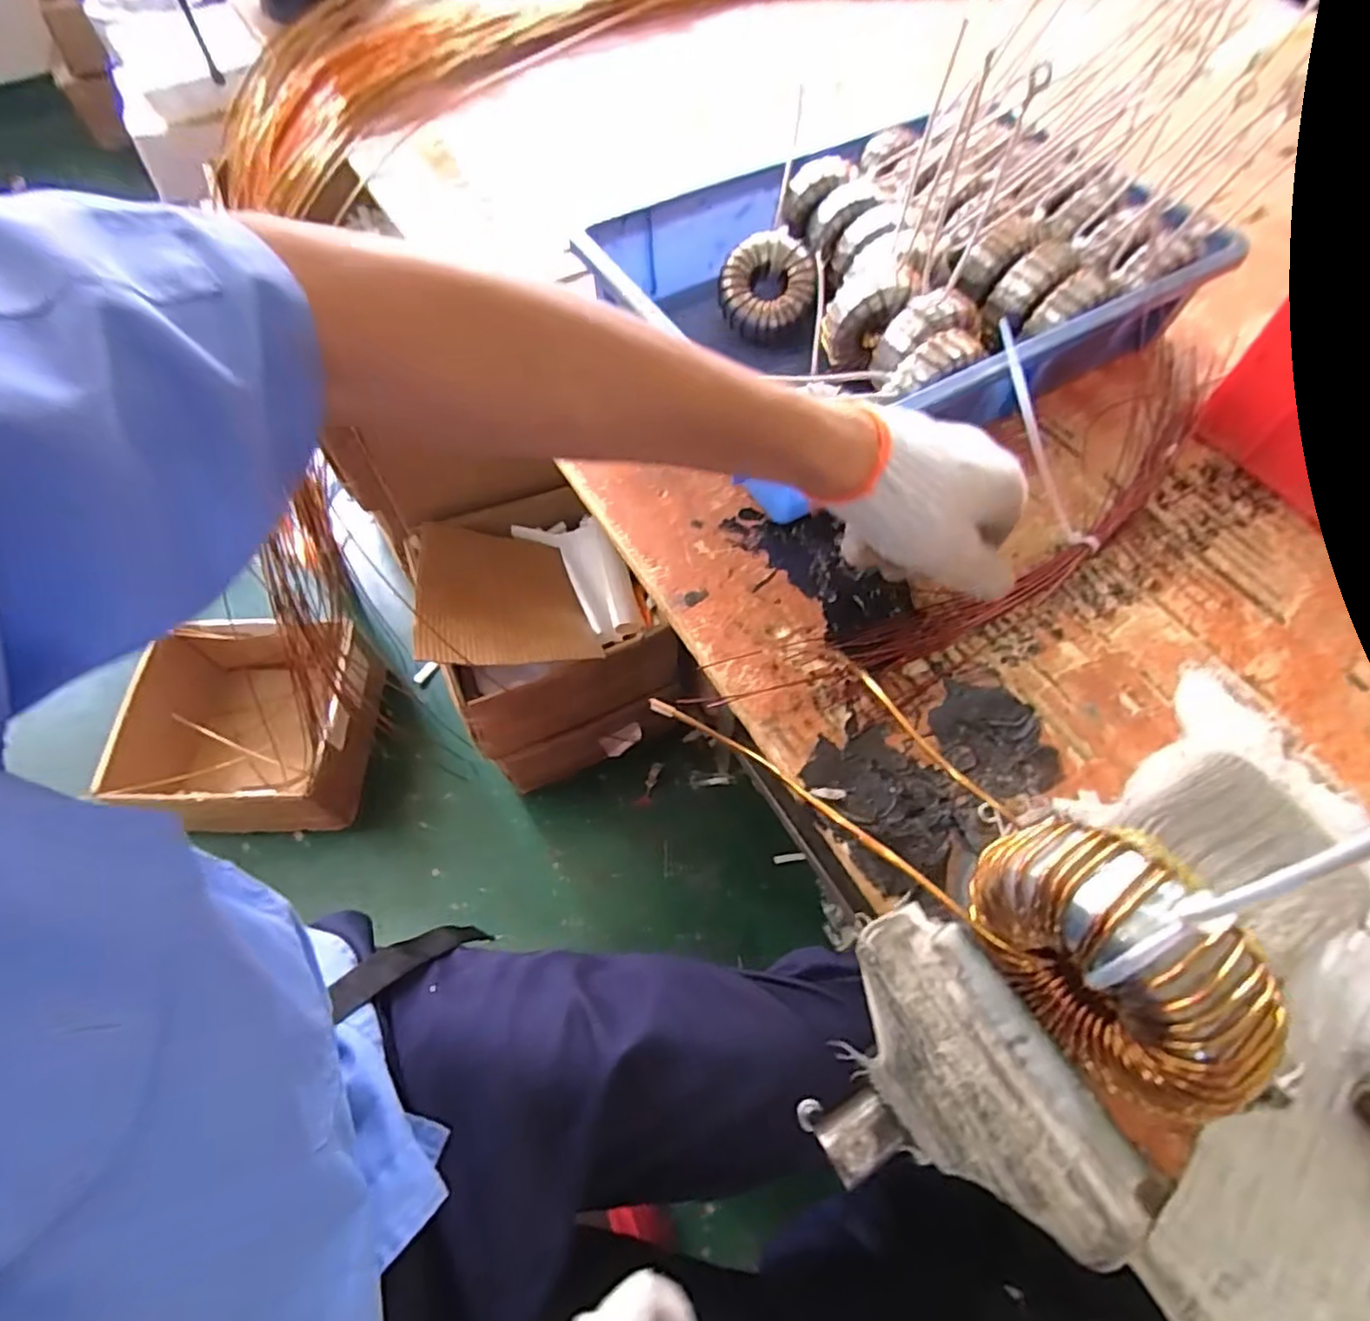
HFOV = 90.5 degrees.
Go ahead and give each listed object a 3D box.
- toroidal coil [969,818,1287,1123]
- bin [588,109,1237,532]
[{"bbox_3d":[0.121,0.083,0.191,0.031,0.067,0.077,-28,65,-15],"label":"toroidal coil"},{"bbox_3d":[0.159,-0.291,0.533,0.374,0.091,0.288,-29,65,-16],"label":"bin"}]

